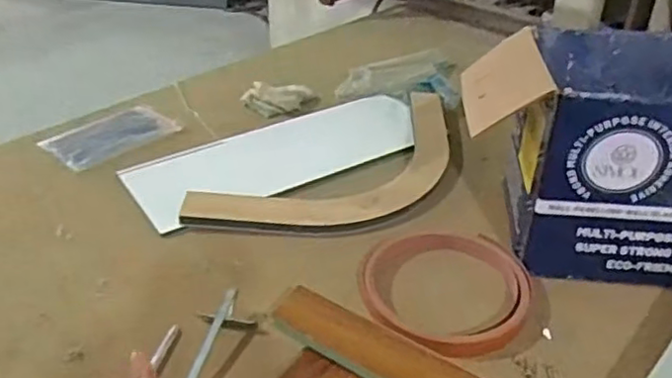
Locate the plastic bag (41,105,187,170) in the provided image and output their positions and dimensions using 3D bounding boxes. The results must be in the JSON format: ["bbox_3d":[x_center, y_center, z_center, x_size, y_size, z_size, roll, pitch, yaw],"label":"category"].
[{"bbox_3d":[-0.350,-0.087,0.987,0.132,0.014,0.180,26,41,32],"label":"plastic bag"}]

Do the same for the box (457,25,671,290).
[{"bbox_3d":[0.340,-0.042,0.771,0.363,0.234,0.198,3,34,3],"label":"box"}]

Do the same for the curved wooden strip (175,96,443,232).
[{"bbox_3d":[0.026,-0.023,0.899,0.465,0.034,0.182,-24,42,-33],"label":"curved wooden strip"}]

